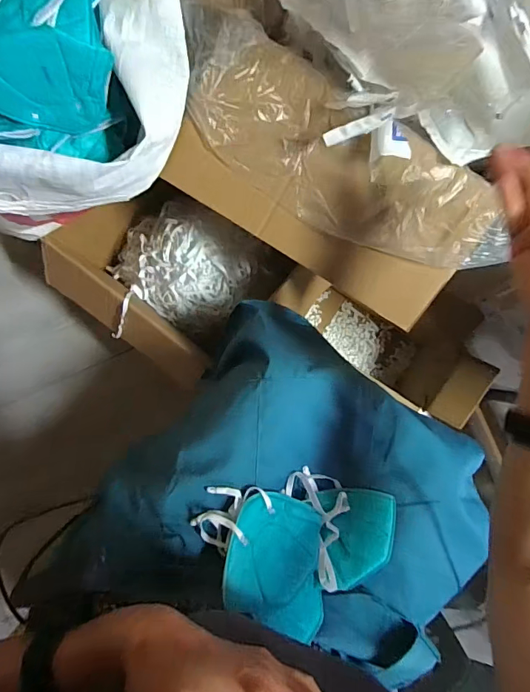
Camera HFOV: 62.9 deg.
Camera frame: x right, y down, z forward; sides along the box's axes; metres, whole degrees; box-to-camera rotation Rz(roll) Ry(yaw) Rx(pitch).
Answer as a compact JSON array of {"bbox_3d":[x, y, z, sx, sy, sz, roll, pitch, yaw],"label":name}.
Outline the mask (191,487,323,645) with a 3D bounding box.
[{"bbox_3d":[-0.003,0.243,0.471,0.139,0.039,0.160,15,61,-26],"label":"mask"}]

